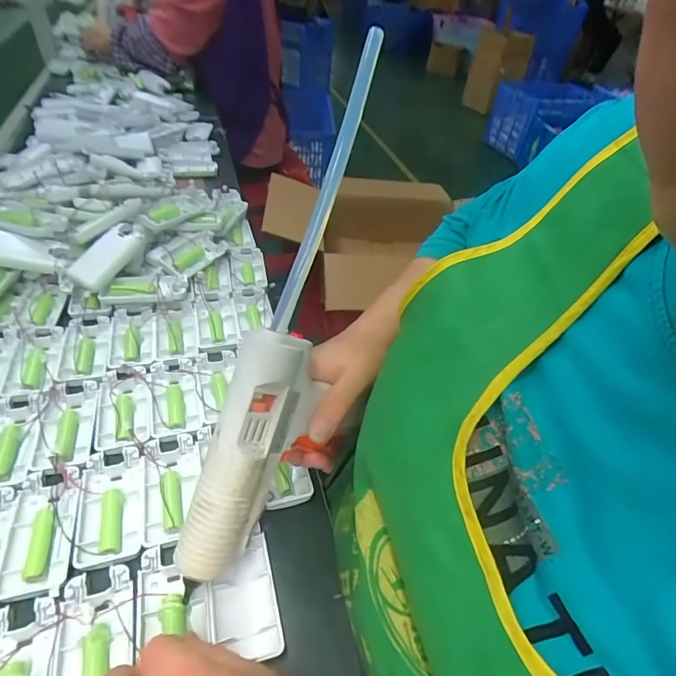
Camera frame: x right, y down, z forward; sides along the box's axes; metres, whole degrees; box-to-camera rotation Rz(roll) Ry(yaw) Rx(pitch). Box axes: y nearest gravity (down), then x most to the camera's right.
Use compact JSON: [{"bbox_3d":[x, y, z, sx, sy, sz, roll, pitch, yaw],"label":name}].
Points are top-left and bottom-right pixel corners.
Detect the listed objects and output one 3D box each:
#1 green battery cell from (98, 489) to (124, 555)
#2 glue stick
[{"bbox_3d":[-0.175,0.141,0.340,0.015,0.014,0.049,-7,44,-16],"label":"green battery cell"},{"bbox_3d":[-0.005,-0.107,0.300,0.013,0.214,0.014,19,0,12],"label":"glue stick"}]

